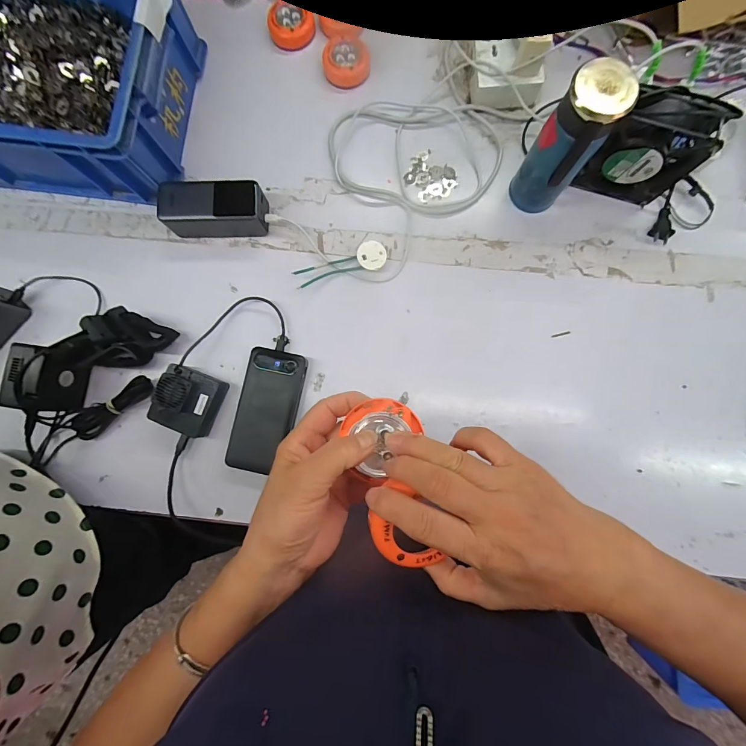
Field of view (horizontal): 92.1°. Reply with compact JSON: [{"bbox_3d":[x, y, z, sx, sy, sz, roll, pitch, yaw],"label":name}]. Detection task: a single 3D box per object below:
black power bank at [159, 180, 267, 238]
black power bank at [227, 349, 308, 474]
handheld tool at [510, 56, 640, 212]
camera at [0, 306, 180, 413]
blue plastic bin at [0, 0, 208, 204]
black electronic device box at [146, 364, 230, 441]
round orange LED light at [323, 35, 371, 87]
[{"bbox_3d":[-0.211,-0.217,0.481,0.132,0.057,0.059,-3,85,1],"label":"black power bank"},{"bbox_3d":[-0.136,0.048,0.469,0.076,0.032,0.153,11,85,3],"label":"black power bank"},{"bbox_3d":[0.214,-0.253,0.415,0.061,0.166,0.057,37,87,5],"label":"handheld tool"},{"bbox_3d":[-0.350,-0.026,0.448,0.166,0.091,0.065,-35,85,-2],"label":"camera"},{"bbox_3d":[-0.437,-0.407,0.473,0.374,0.119,0.288,8,85,2],"label":"blue plastic bin"},{"bbox_3d":[-0.236,0.037,0.462,0.068,0.047,0.078,20,86,3],"label":"black electronic device box"},{"bbox_3d":[-0.038,-0.449,0.517,0.067,0.016,0.068,0,85,2],"label":"round orange LED light"}]

